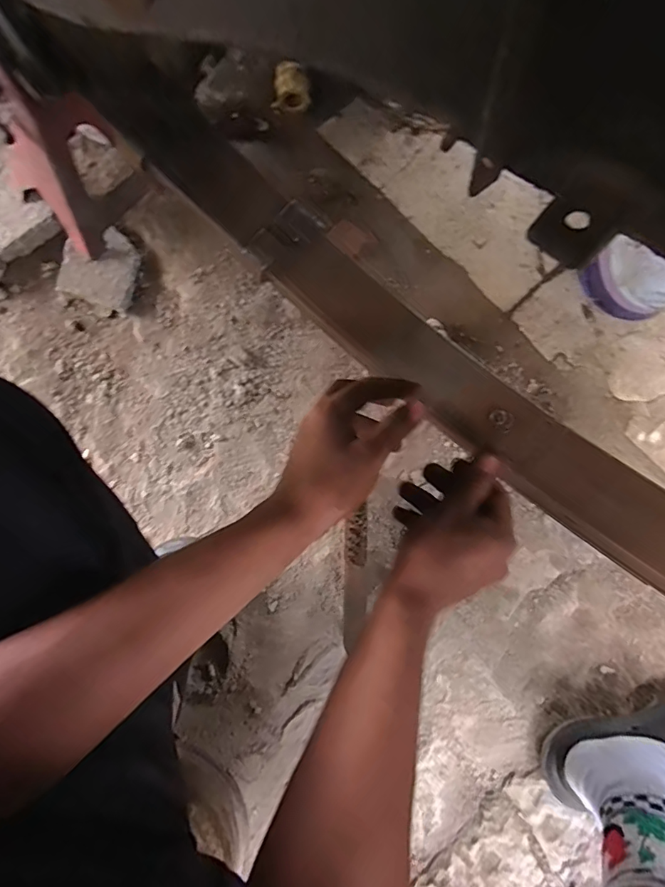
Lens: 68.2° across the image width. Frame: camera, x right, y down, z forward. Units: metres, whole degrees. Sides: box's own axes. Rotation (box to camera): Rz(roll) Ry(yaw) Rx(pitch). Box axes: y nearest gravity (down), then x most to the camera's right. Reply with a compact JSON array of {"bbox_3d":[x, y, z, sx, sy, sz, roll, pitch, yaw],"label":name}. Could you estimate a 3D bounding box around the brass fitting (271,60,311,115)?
[{"bbox_3d":[-0.063,-0.536,0.741,0.058,0.053,0.041,2,81,0],"label":"brass fitting"}]

